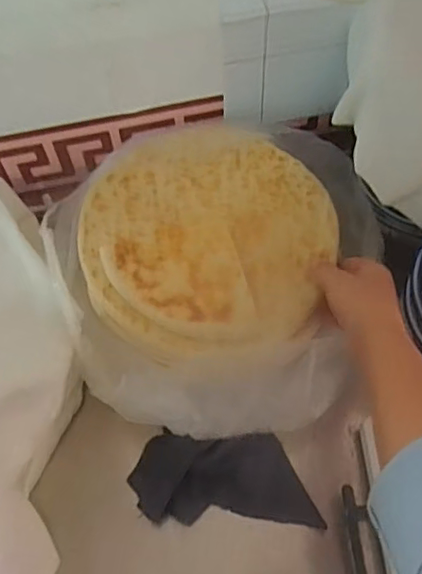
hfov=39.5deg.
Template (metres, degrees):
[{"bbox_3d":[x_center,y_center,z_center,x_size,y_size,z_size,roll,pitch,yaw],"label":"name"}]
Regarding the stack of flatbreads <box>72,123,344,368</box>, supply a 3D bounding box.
[{"bbox_3d":[-0.006,-0.053,0.603,0.243,0.051,0.265,-17,62,-7],"label":"stack of flatbreads"}]

